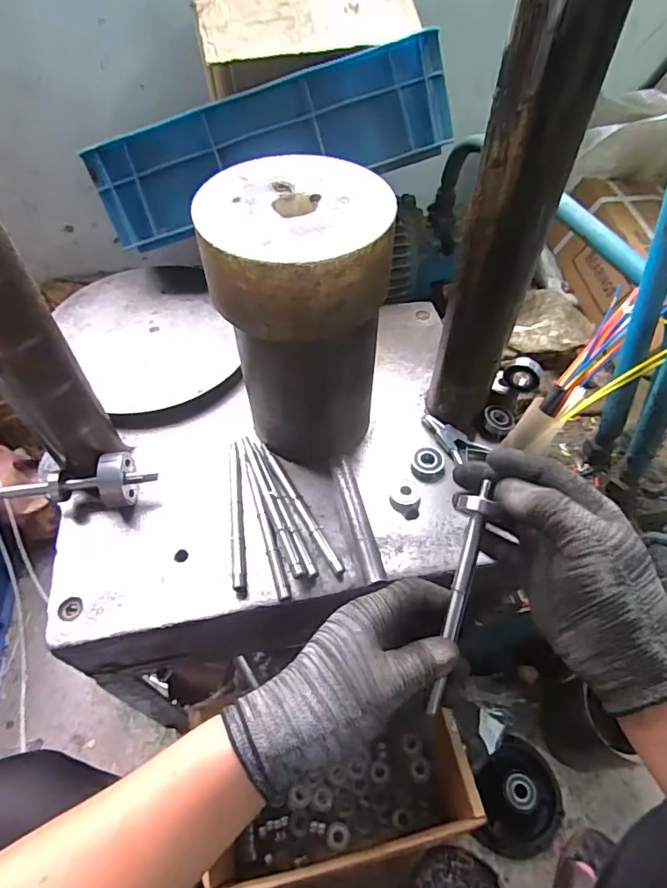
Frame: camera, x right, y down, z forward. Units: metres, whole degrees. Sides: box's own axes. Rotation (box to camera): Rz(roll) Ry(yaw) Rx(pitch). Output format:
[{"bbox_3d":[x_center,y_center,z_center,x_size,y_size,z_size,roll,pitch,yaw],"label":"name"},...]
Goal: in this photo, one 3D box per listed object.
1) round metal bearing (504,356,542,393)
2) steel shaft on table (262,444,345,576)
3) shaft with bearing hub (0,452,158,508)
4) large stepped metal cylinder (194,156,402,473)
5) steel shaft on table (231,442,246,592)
[{"bbox_3d":[0.203,-0.074,0.547,0.036,0.036,0.020,33,60,22],"label":"round metal bearing"},{"bbox_3d":[-0.032,0.060,0.506,0.012,0.014,0.163,-25,57,-17],"label":"steel shaft on table"},{"bbox_3d":[-0.246,0.037,0.500,0.144,0.047,0.055,-2,53,-1],"label":"shaft with bearing hub"},{"bbox_3d":[-0.025,-0.100,0.466,0.141,0.249,0.138,1,53,1],"label":"large stepped metal cylinder"},{"bbox_3d":[-0.096,0.064,0.503,0.010,0.008,0.162,-7,54,-5],"label":"steel shaft on table"}]

